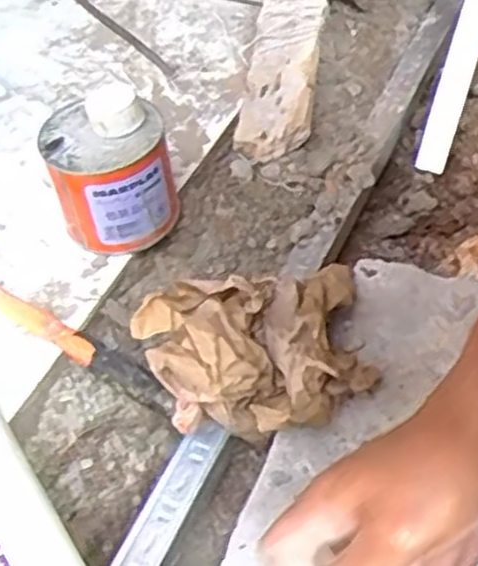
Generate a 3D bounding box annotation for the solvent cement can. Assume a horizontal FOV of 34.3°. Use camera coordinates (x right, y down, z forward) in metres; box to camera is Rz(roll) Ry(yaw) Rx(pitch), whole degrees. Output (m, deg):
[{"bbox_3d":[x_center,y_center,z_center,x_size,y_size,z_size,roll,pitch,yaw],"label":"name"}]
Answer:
[{"bbox_3d":[-0.104,-0.092,0.631,0.093,0.111,0.088,-14,49,-7],"label":"solvent cement can"}]

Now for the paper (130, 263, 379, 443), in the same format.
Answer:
[{"bbox_3d":[0.028,0.044,0.539,0.179,0.096,0.097,-23,51,-14],"label":"paper"}]

